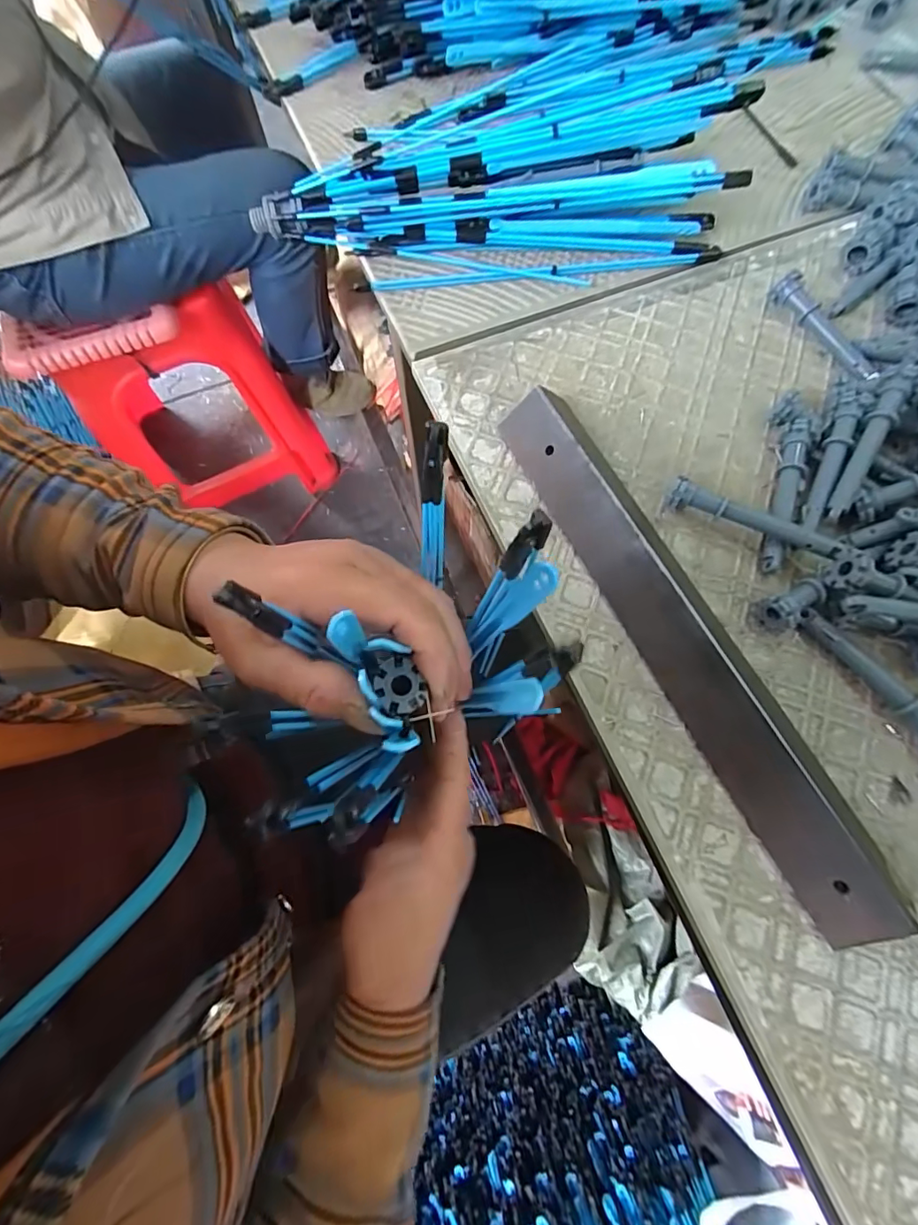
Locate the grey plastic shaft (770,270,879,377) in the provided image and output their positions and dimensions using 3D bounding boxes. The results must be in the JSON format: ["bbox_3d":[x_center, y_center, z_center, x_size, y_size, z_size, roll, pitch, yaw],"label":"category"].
[{"bbox_3d":[0.245,-0.190,0.331,0.015,0.017,0.091,-29,74,-7],"label":"grey plastic shaft"}]

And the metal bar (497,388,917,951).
[{"bbox_3d":[0.117,0.004,0.262,0.047,0.029,0.308,-26,73,-6],"label":"metal bar"}]

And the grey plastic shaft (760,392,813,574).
[{"bbox_3d":[0.194,-0.075,0.292,0.019,0.018,0.109,12,73,6],"label":"grey plastic shaft"}]

